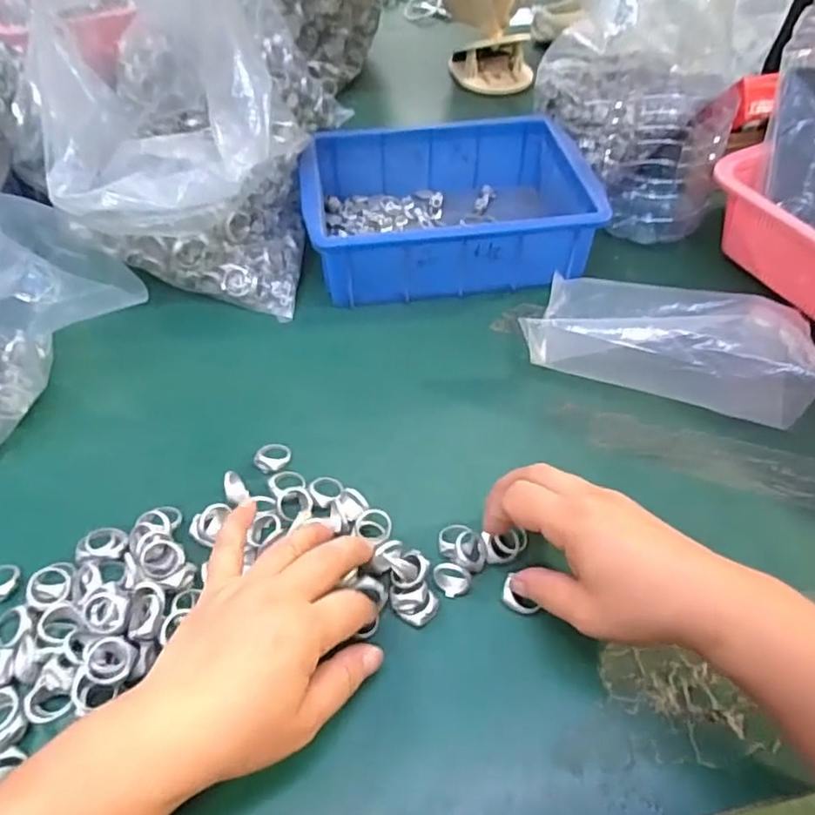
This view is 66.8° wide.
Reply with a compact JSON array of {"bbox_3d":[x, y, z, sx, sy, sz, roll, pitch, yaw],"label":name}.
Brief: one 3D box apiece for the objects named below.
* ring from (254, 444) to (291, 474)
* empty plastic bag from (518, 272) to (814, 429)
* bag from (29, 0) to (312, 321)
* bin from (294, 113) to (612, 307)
[{"bbox_3d":[-0.092,0.033,0.422,0.019,0.010,0.024,23,52,19],"label":"ring"},{"bbox_3d":[0.190,-0.059,0.465,0.196,0.064,0.118,18,51,16],"label":"empty plastic bag"},{"bbox_3d":[-0.184,-0.225,0.510,0.181,0.223,0.227,-5,49,-5],"label":"bag"},{"bbox_3d":[0.033,-0.178,0.564,0.237,0.081,0.169,-5,49,-4],"label":"bin"}]

